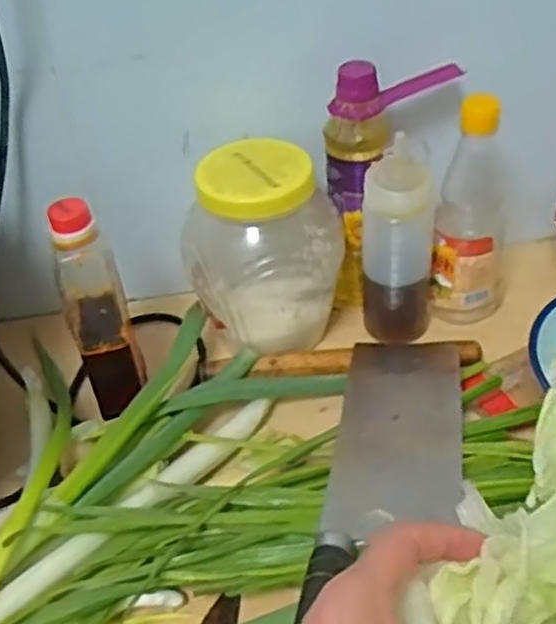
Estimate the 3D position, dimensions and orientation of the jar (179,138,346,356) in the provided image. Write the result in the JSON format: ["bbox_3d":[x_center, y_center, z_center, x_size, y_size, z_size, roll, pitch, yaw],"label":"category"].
[{"bbox_3d":[-0.009,-0.050,0.626,0.108,0.155,0.102,-4,41,3],"label":"jar"}]

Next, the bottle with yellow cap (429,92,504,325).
[{"bbox_3d":[0.168,-0.083,0.639,0.061,0.207,0.071,6,43,15],"label":"bottle with yellow cap"}]

